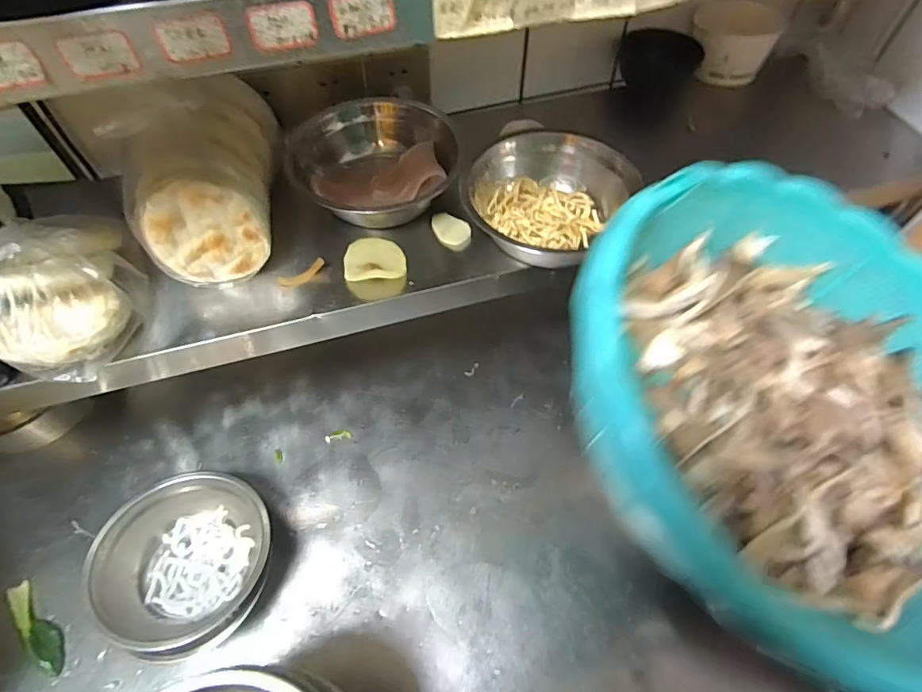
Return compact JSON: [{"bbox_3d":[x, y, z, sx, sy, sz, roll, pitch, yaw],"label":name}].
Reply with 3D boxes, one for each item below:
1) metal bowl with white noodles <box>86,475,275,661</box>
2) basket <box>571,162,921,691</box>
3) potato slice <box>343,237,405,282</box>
[{"bbox_3d":[-0.328,0.265,0.609,0.191,0.104,0.187,0,58,0],"label":"metal bowl with white noodles"},{"bbox_3d":[0.223,0.020,0.314,0.280,0.129,0.291,31,63,18],"label":"basket"},{"bbox_3d":[-0.094,-0.095,0.542,0.064,0.019,0.068,0,58,0],"label":"potato slice"}]

